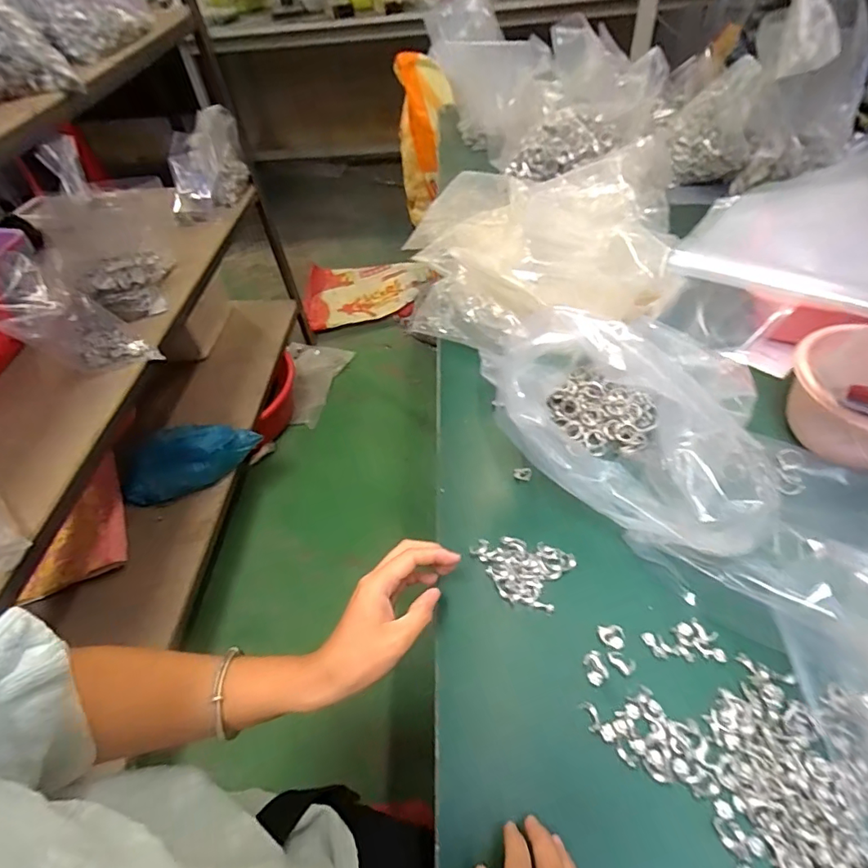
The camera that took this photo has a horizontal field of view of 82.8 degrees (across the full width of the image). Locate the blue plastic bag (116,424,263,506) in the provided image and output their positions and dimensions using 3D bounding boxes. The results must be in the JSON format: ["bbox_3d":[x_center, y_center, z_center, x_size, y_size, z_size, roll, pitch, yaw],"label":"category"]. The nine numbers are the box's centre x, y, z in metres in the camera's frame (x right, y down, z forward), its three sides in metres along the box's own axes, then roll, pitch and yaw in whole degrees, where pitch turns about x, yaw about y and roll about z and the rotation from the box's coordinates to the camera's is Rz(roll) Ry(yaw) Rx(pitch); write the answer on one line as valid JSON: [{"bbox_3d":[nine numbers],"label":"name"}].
[{"bbox_3d":[-0.576,0.053,1.162,0.315,0.112,0.141,-16,50,-8],"label":"blue plastic bag"}]

